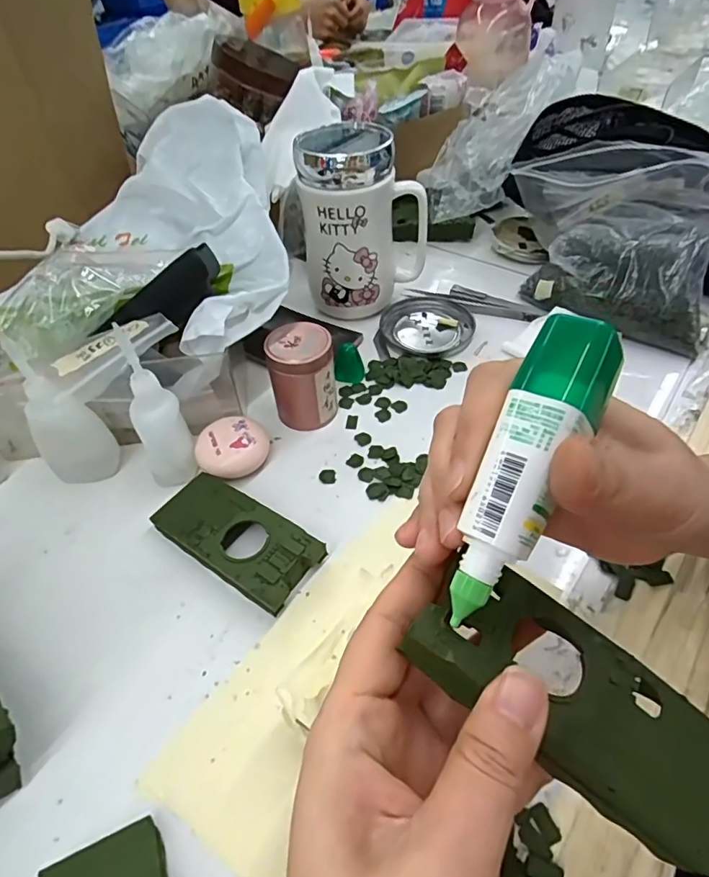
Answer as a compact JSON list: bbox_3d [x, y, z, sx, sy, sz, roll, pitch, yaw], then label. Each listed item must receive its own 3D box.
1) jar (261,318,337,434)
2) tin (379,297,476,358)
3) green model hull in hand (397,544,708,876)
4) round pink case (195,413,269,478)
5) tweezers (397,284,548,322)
[{"bbox_3d":[-0.038,-0.043,0.366,0.043,0.063,0.041,-2,47,2],"label":"jar"},{"bbox_3d":[0.061,-0.094,0.451,0.076,0.014,0.078,-2,47,2],"label":"tin"},{"bbox_3d":[0.069,0.082,0.170,0.102,0.017,0.049,34,55,10],"label":"green model hull in hand"},{"bbox_3d":[-0.082,0.006,0.352,0.044,0.018,0.045,-2,47,2],"label":"round pink case"},{"bbox_3d":[0.103,-0.123,0.466,0.126,0.017,0.017,18,51,19],"label":"tweezers"}]

